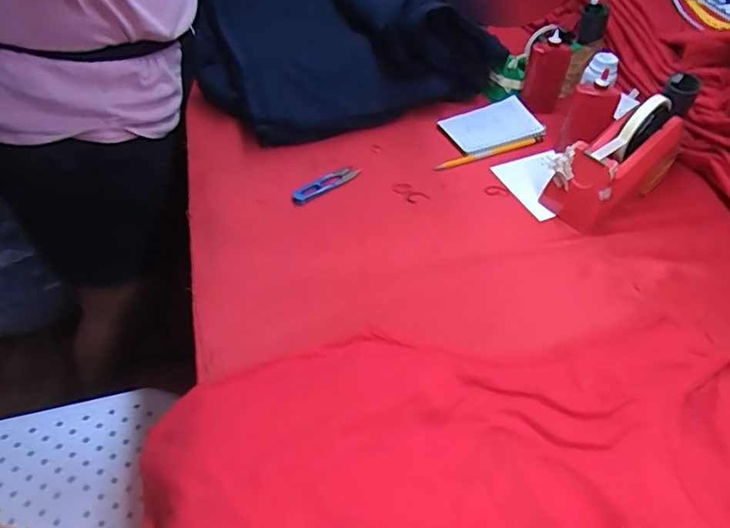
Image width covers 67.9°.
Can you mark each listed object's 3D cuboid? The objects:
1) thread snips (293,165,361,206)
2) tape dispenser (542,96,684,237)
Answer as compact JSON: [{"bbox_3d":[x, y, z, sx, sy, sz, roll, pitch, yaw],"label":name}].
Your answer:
[{"bbox_3d":[-0.049,-0.103,0.684,0.020,0.012,0.106,39,53,24],"label":"thread snips"},{"bbox_3d":[0.312,-0.131,0.666,0.179,0.122,0.073,-27,52,-29],"label":"tape dispenser"}]

